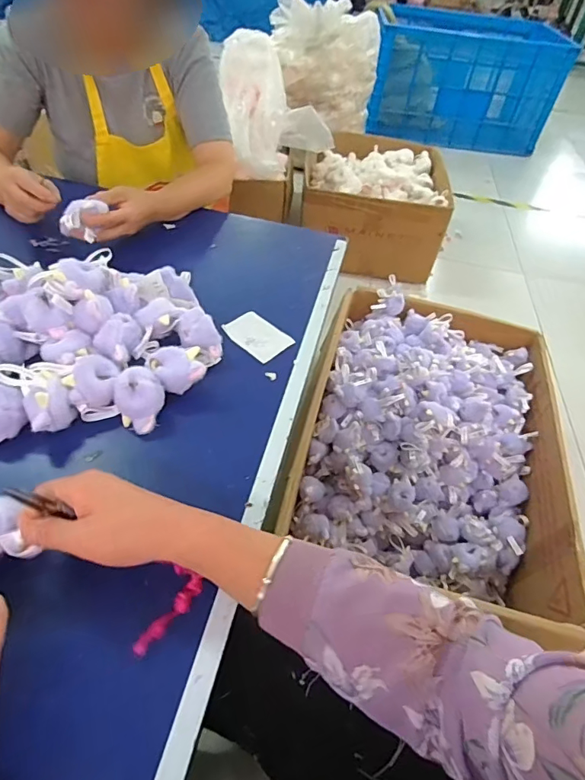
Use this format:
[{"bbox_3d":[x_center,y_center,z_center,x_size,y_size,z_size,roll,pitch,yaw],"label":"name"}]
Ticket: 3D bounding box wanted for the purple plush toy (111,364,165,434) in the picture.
[{"bbox_3d":[-0.163,0.011,0.492,0.050,0.046,0.060,-12,51,-16],"label":"purple plush toy"}]

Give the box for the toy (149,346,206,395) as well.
[{"bbox_3d":[-0.131,-0.019,0.525,0.061,0.045,0.049,-8,50,-13],"label":"toy"}]

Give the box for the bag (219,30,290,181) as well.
[{"bbox_3d":[-0.109,-0.897,1.467,0.203,0.098,0.422,-7,93,-13],"label":"bag"}]

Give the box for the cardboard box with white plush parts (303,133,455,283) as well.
[{"bbox_3d":[0.289,-0.694,1.722,0.494,0.265,0.562,5,48,-2],"label":"cardboard box with white plush parts"}]

